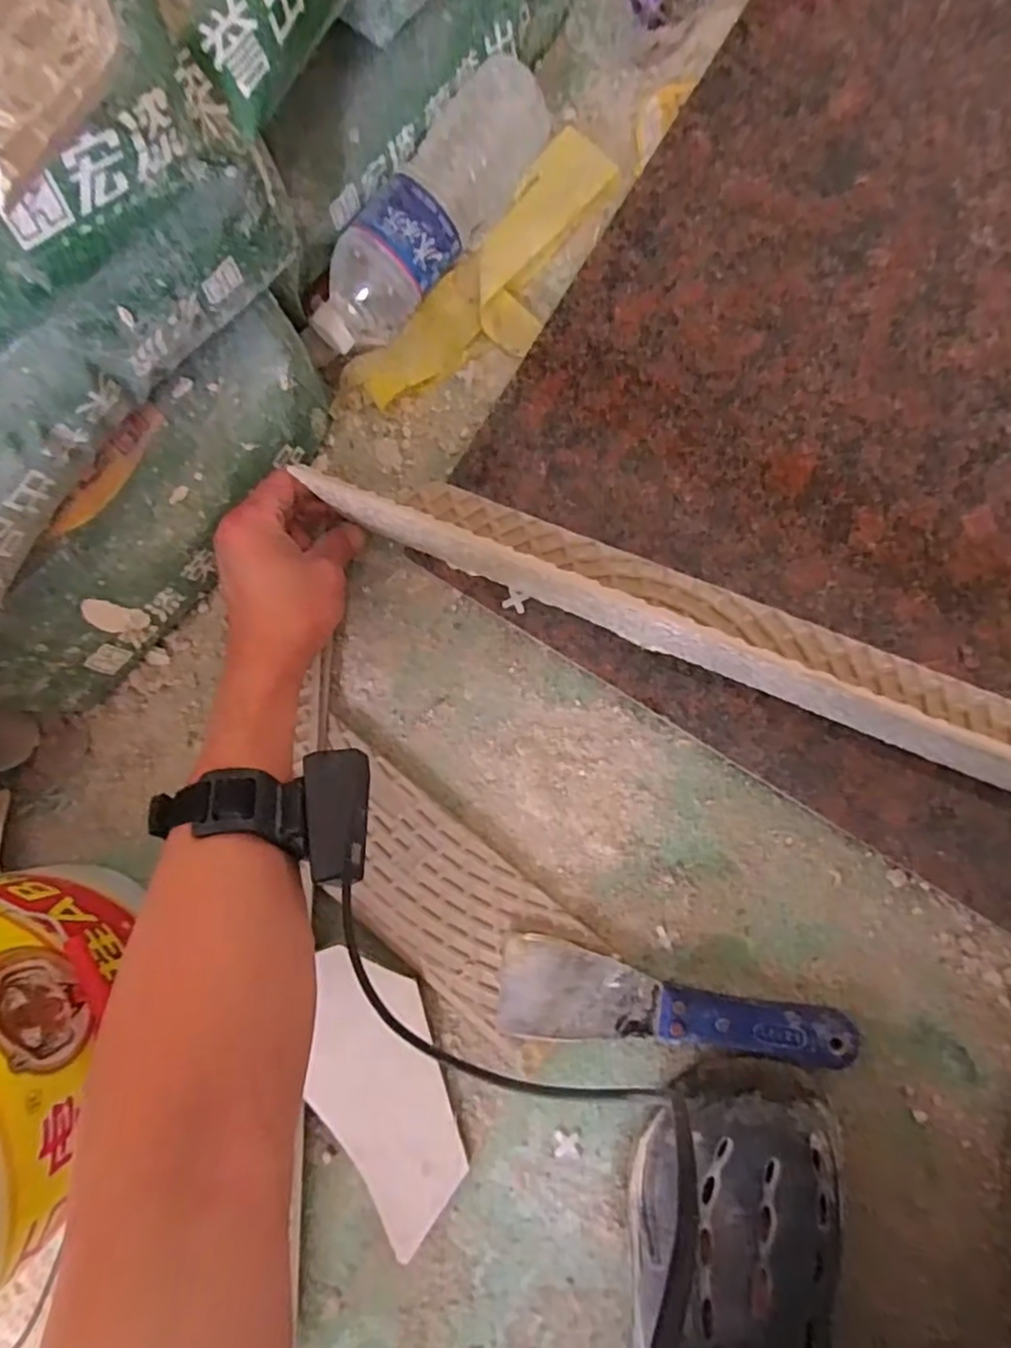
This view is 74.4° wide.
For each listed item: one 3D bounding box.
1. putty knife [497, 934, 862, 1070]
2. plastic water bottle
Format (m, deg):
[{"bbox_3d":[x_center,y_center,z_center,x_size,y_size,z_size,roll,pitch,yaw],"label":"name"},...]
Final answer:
[{"bbox_3d":[0.105,0.208,0.427,0.215,0.020,0.064,1,86,9],"label":"putty knife"},{"bbox_3d":[-0.053,-0.322,0.469,0.063,0.055,0.221,39,92,10],"label":"plastic water bottle"}]

